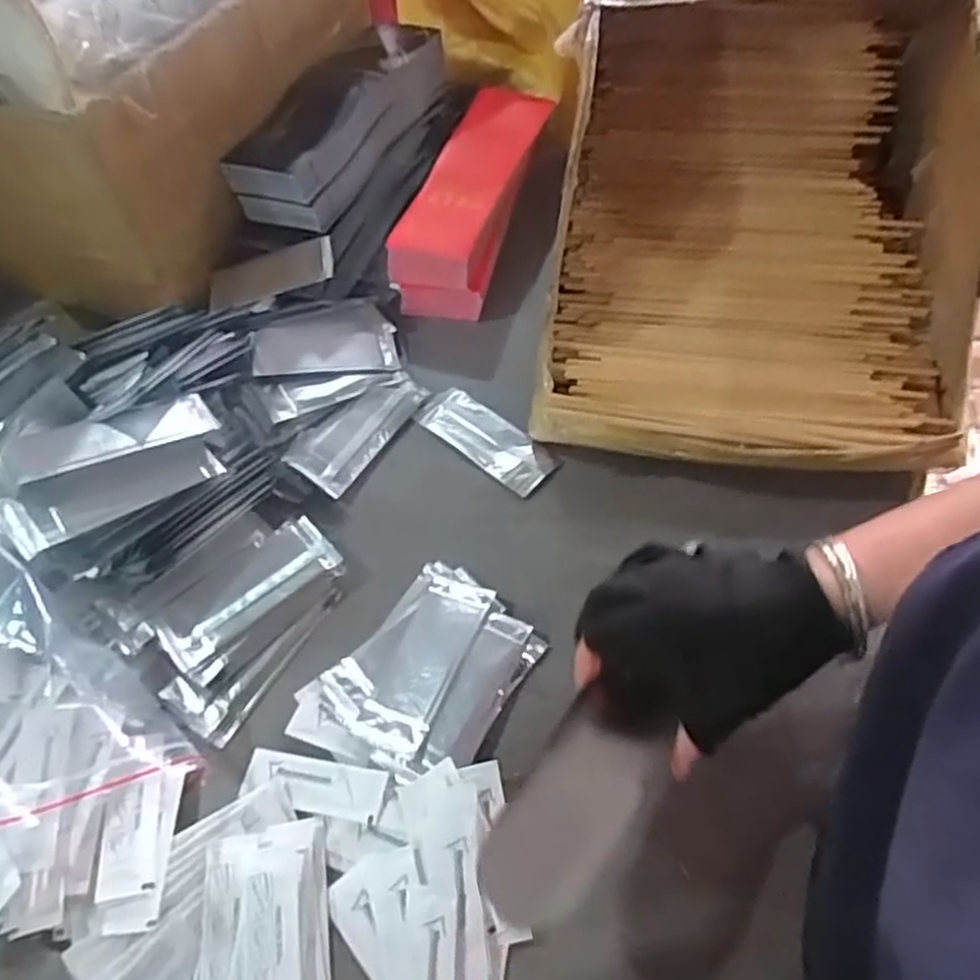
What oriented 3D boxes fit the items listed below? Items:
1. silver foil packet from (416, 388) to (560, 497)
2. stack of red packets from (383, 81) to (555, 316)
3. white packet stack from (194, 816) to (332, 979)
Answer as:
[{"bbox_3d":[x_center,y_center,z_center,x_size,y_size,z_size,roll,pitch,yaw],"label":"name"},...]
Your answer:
[{"bbox_3d":[-0.003,-0.044,0.606,0.125,0.007,0.046,37,65,24],"label":"silver foil packet"},{"bbox_3d":[-0.014,-0.297,0.743,0.095,0.061,0.292,11,56,10],"label":"stack of red packets"},{"bbox_3d":[-0.125,0.241,0.409,0.071,0.016,0.105,-10,55,-4],"label":"white packet stack"}]

